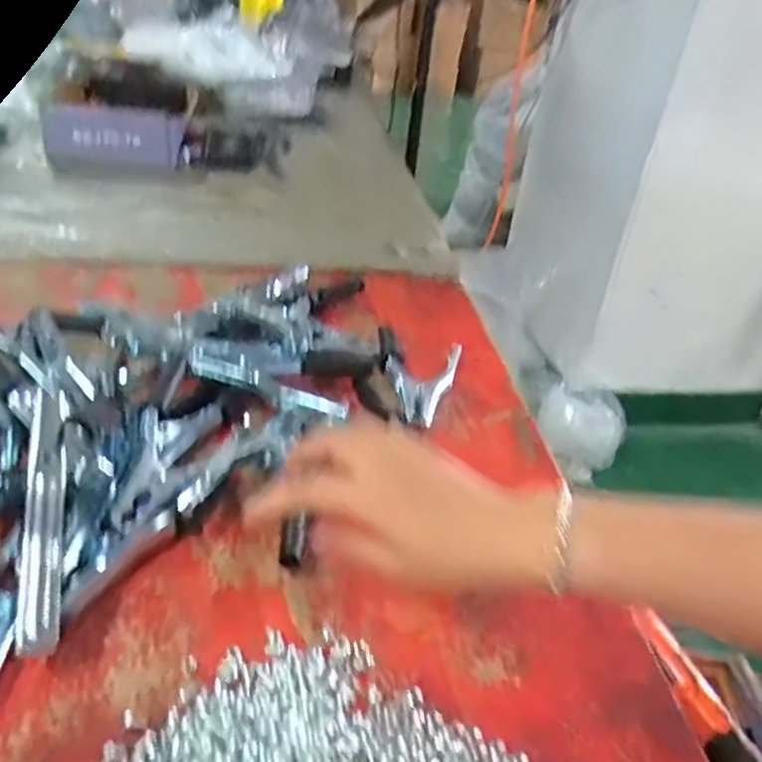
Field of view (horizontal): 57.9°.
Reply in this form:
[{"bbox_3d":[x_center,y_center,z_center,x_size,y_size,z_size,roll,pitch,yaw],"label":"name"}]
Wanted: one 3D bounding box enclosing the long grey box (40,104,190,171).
[{"bbox_3d":[-0.391,-0.352,1.014,0.195,0.077,0.049,-4,36,-17],"label":"long grey box"}]

